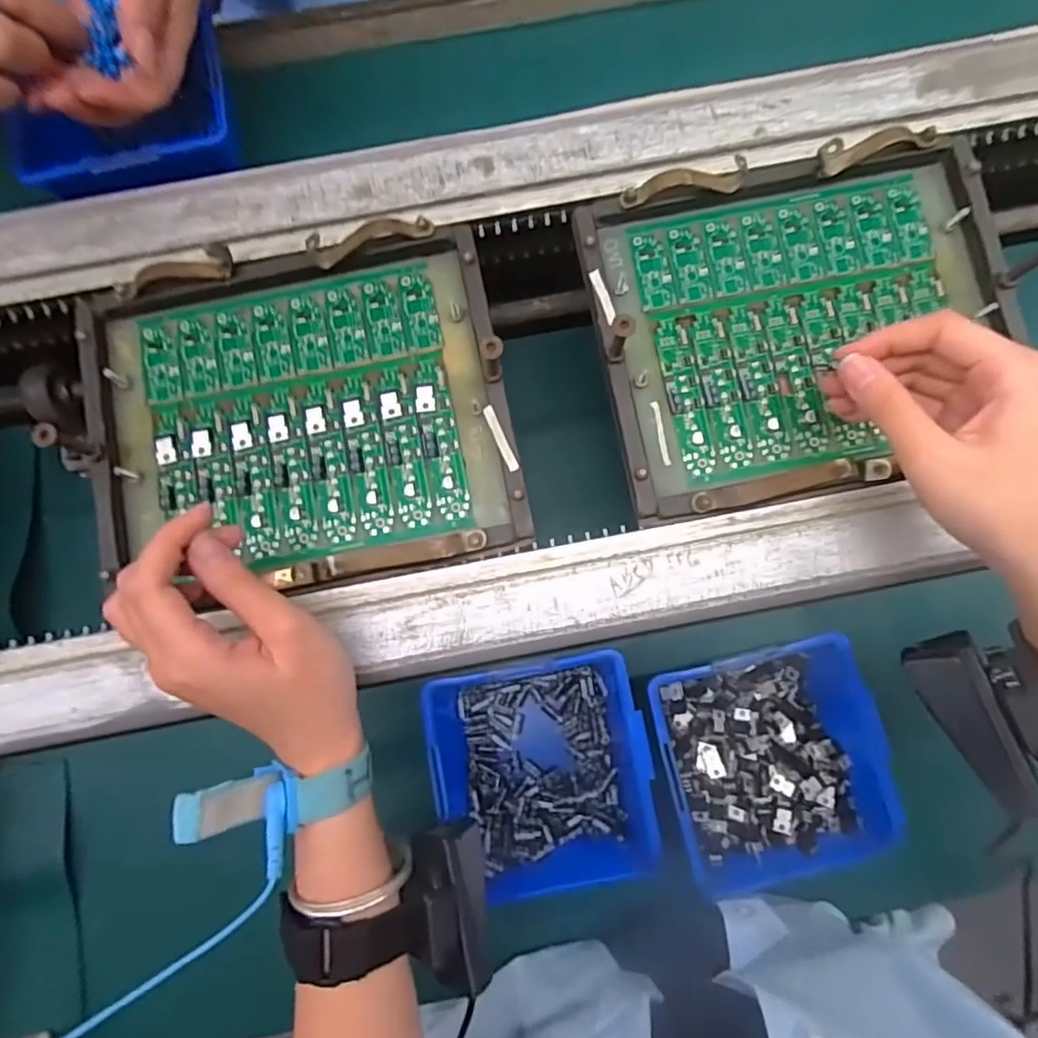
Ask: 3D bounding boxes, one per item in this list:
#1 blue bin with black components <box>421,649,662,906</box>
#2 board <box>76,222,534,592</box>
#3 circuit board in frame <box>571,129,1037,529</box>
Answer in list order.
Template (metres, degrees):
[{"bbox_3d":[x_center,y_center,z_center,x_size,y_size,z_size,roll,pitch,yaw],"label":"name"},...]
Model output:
[{"bbox_3d":[0.014,0.153,0.374,0.122,0.059,0.133,-10,82,1],"label":"blue bin with black components"},{"bbox_3d":[-0.115,-0.056,0.324,0.214,0.024,0.177,-9,83,0],"label":"board"},{"bbox_3d":[0.152,-0.104,0.324,0.216,0.024,0.176,-11,83,0],"label":"circuit board in frame"}]

